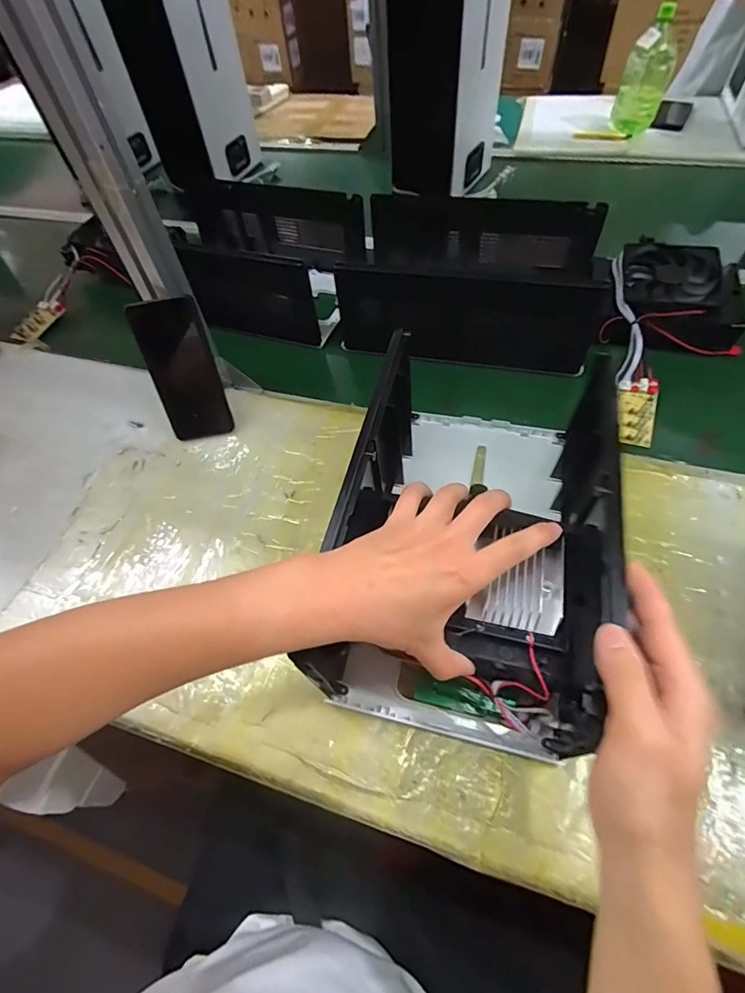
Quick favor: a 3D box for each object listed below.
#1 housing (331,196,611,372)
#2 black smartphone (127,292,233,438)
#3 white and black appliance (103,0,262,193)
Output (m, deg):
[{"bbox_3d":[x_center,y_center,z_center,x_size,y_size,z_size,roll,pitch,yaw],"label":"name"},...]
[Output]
[{"bbox_3d":[0.140,-0.304,0.644,0.337,0.109,0.228,12,59,12],"label":"housing"},{"bbox_3d":[-0.226,-0.149,0.544,0.075,0.163,0.016,-16,33,-11],"label":"black smartphone"},{"bbox_3d":[-0.363,-0.842,0.908,0.143,0.318,0.200,14,54,13],"label":"white and black appliance"}]

